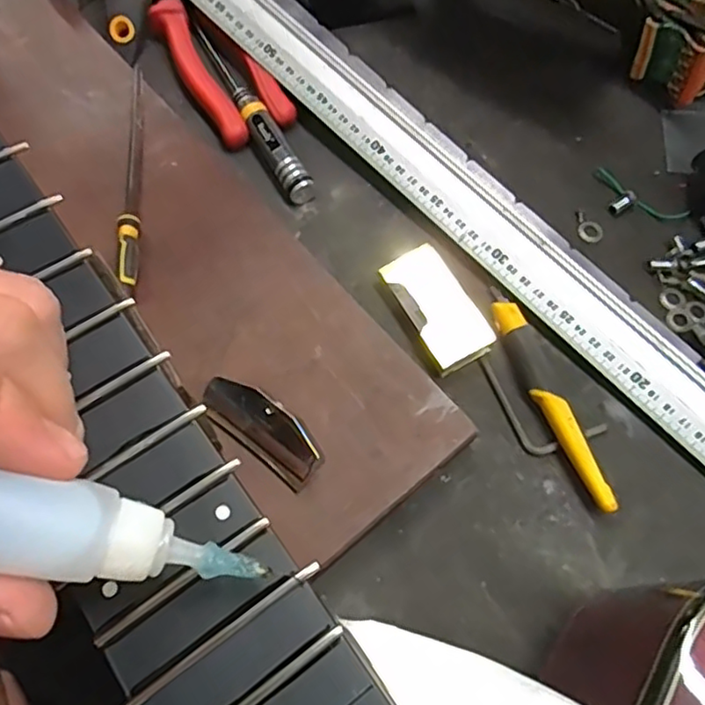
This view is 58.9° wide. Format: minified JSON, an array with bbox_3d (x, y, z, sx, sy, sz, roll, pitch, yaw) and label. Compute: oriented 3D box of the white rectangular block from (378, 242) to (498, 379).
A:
[{"bbox_3d":[0.047,-0.025,0.341,0.035,0.007,0.070,-26,70,-13],"label":"white rectangular block"}]

